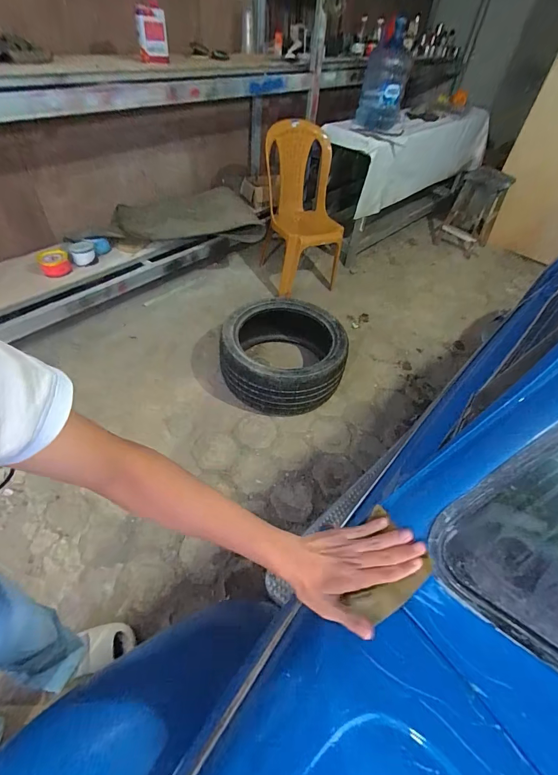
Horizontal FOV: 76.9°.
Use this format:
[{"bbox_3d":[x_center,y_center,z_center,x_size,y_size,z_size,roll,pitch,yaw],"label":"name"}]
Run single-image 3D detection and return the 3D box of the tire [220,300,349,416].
[{"bbox_3d":[0.017,-0.161,1.746,0.587,0.263,0.576,2,49,-3],"label":"tire"}]

